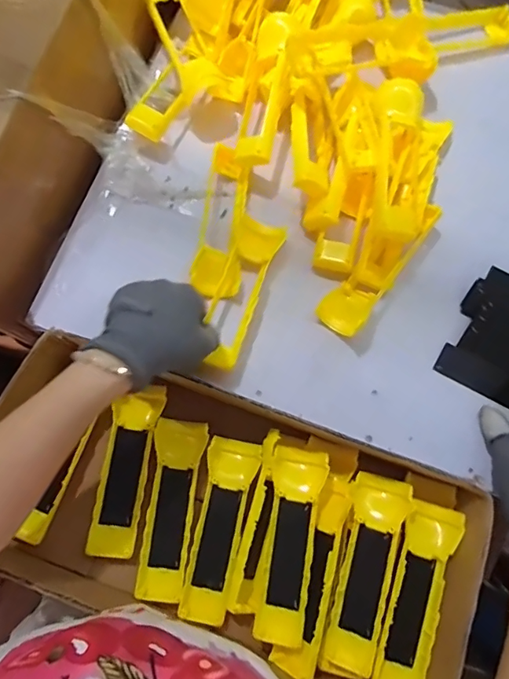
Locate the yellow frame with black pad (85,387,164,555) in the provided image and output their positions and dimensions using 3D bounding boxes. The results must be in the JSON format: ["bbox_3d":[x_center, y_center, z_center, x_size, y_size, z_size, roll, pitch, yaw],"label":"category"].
[{"bbox_3d":[-0.123,0.124,0.469,0.042,0.029,0.161,9,76,2],"label":"yellow frame with black pad"}]

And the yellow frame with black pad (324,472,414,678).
[{"bbox_3d":[0.099,0.205,0.425,0.049,0.024,0.161,17,76,4],"label":"yellow frame with black pad"}]

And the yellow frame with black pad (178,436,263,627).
[{"bbox_3d":[-0.034,0.179,0.458,0.048,0.019,0.162,14,76,3],"label":"yellow frame with black pad"}]

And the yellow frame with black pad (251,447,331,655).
[{"bbox_3d":[0.030,0.182,0.431,0.046,0.024,0.162,11,76,2],"label":"yellow frame with black pad"}]

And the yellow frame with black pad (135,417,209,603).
[{"bbox_3d":[-0.080,0.161,0.461,0.046,0.017,0.161,8,76,2],"label":"yellow frame with black pad"}]

